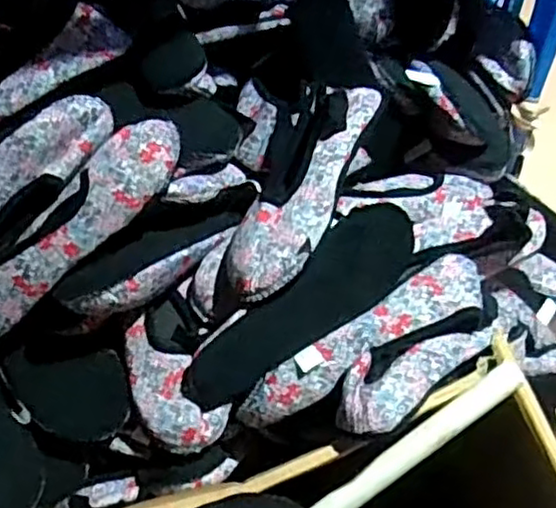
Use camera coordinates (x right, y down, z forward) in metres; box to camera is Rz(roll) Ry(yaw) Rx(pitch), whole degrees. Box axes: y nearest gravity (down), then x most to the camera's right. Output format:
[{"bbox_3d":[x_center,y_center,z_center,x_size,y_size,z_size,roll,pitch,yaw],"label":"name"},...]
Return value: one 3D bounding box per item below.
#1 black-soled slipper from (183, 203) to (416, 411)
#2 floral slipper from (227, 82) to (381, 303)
[{"bbox_3d":[0.033,0.059,0.675,0.271,0.111,0.050,-42,29,-13],"label":"black-soled slipper"},{"bbox_3d":[0.021,-0.070,0.678,0.088,0.049,0.257,18,67,11],"label":"floral slipper"}]

